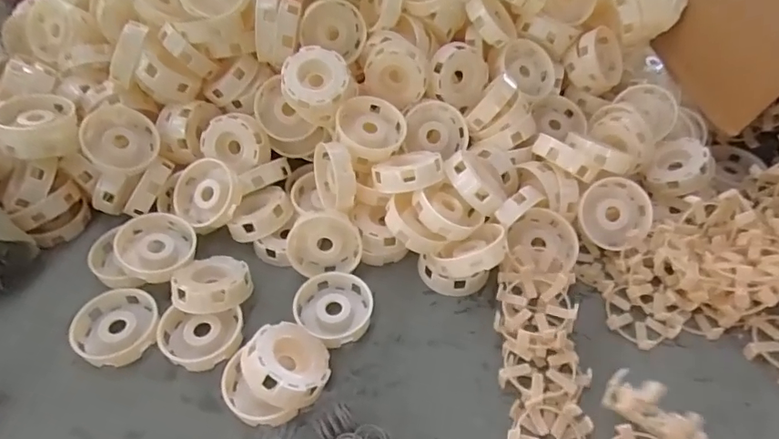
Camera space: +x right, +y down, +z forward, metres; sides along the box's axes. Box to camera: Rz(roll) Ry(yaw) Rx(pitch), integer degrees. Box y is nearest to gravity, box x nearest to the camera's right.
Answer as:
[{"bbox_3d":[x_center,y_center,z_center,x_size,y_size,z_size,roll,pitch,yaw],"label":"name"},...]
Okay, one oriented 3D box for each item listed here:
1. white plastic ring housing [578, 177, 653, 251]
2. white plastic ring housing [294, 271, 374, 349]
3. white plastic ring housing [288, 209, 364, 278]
[{"bbox_3d":[0.212,-0.008,0.482,0.066,0.022,0.066,1,85,-6],"label":"white plastic ring housing"},{"bbox_3d":[-0.049,0.077,0.455,0.063,0.019,0.070,-33,55,-27],"label":"white plastic ring housing"},{"bbox_3d":[-0.060,0.022,0.481,0.065,0.062,0.022,-1,26,-1],"label":"white plastic ring housing"}]

